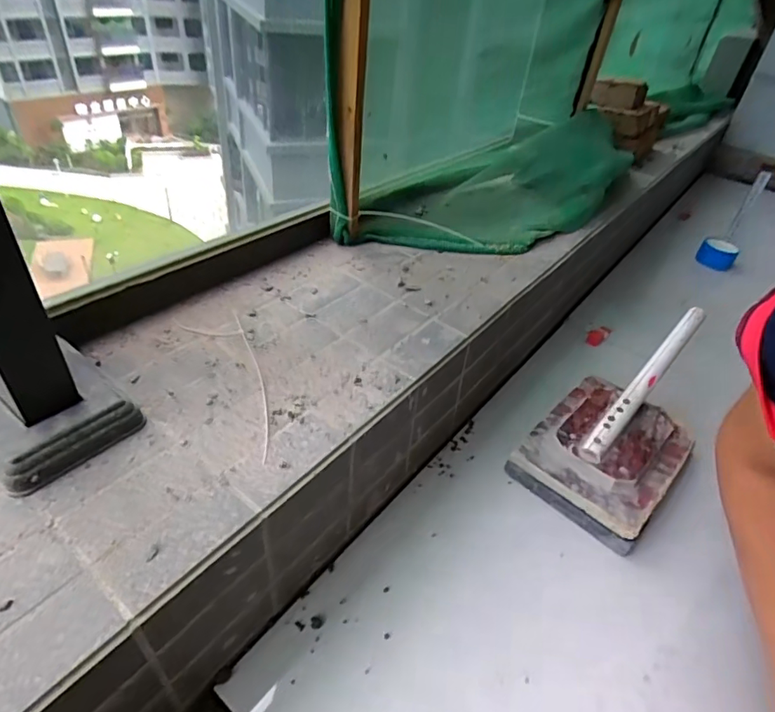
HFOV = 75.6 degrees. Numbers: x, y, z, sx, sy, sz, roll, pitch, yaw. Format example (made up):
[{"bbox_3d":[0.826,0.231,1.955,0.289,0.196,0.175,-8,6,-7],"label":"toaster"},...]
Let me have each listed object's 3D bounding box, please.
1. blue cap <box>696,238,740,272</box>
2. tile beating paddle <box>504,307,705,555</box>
[{"bbox_3d":[0.766,-0.234,1.163,0.079,0.054,0.069,31,45,26],"label":"blue cap"},{"bbox_3d":[0.329,0.069,0.665,0.157,0.108,0.368,33,46,29],"label":"tile beating paddle"}]

